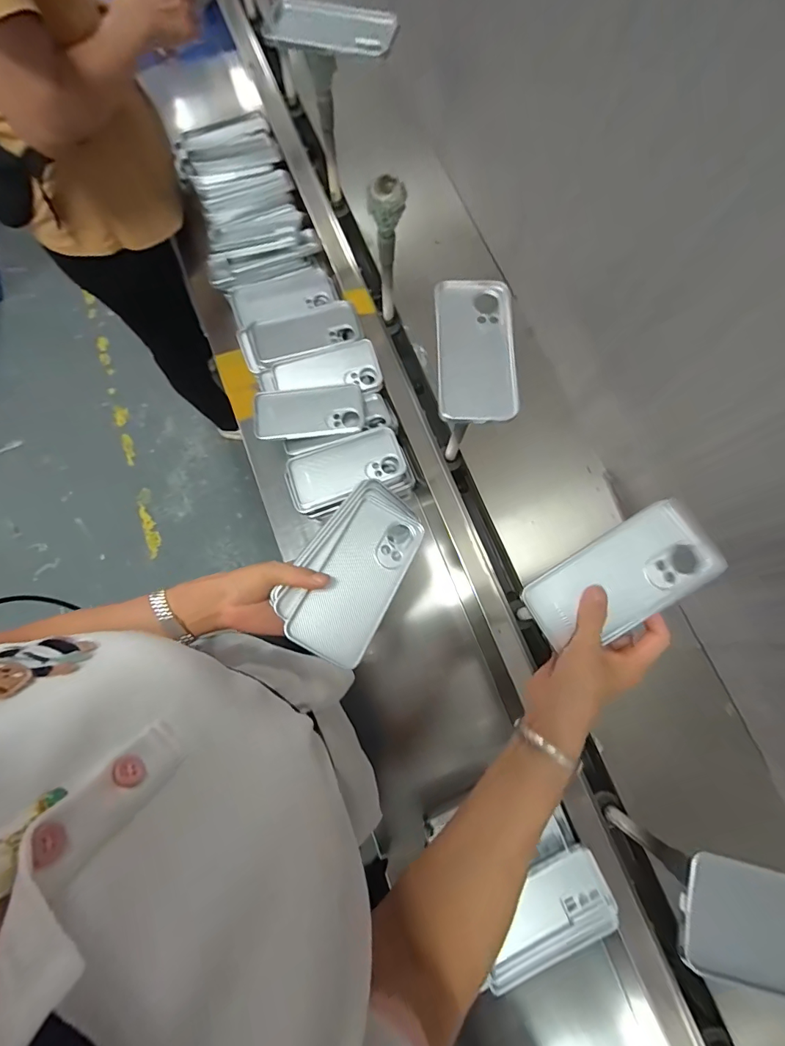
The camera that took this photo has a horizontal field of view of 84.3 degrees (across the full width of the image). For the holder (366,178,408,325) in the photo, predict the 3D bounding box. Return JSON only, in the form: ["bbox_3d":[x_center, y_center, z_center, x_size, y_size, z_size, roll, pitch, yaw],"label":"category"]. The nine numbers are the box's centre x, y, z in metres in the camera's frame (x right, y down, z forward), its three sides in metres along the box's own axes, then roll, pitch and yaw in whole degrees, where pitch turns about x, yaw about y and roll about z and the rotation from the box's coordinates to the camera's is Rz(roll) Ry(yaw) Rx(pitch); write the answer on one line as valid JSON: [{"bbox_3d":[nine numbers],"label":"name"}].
[{"bbox_3d":[-0.006,-0.357,0.598,0.041,0.212,0.033,6,76,1],"label":"holder"}]

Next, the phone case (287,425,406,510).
[{"bbox_3d":[-0.066,-0.082,0.633,0.163,0.017,0.087,-22,77,-6],"label":"phone case"}]

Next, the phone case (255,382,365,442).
[{"bbox_3d":[-0.127,-0.171,0.661,0.161,0.013,0.086,-6,76,-2],"label":"phone case"}]

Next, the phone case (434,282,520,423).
[{"bbox_3d":[0.086,-0.176,0.446,0.078,0.017,0.162,1,76,0],"label":"phone case"}]

